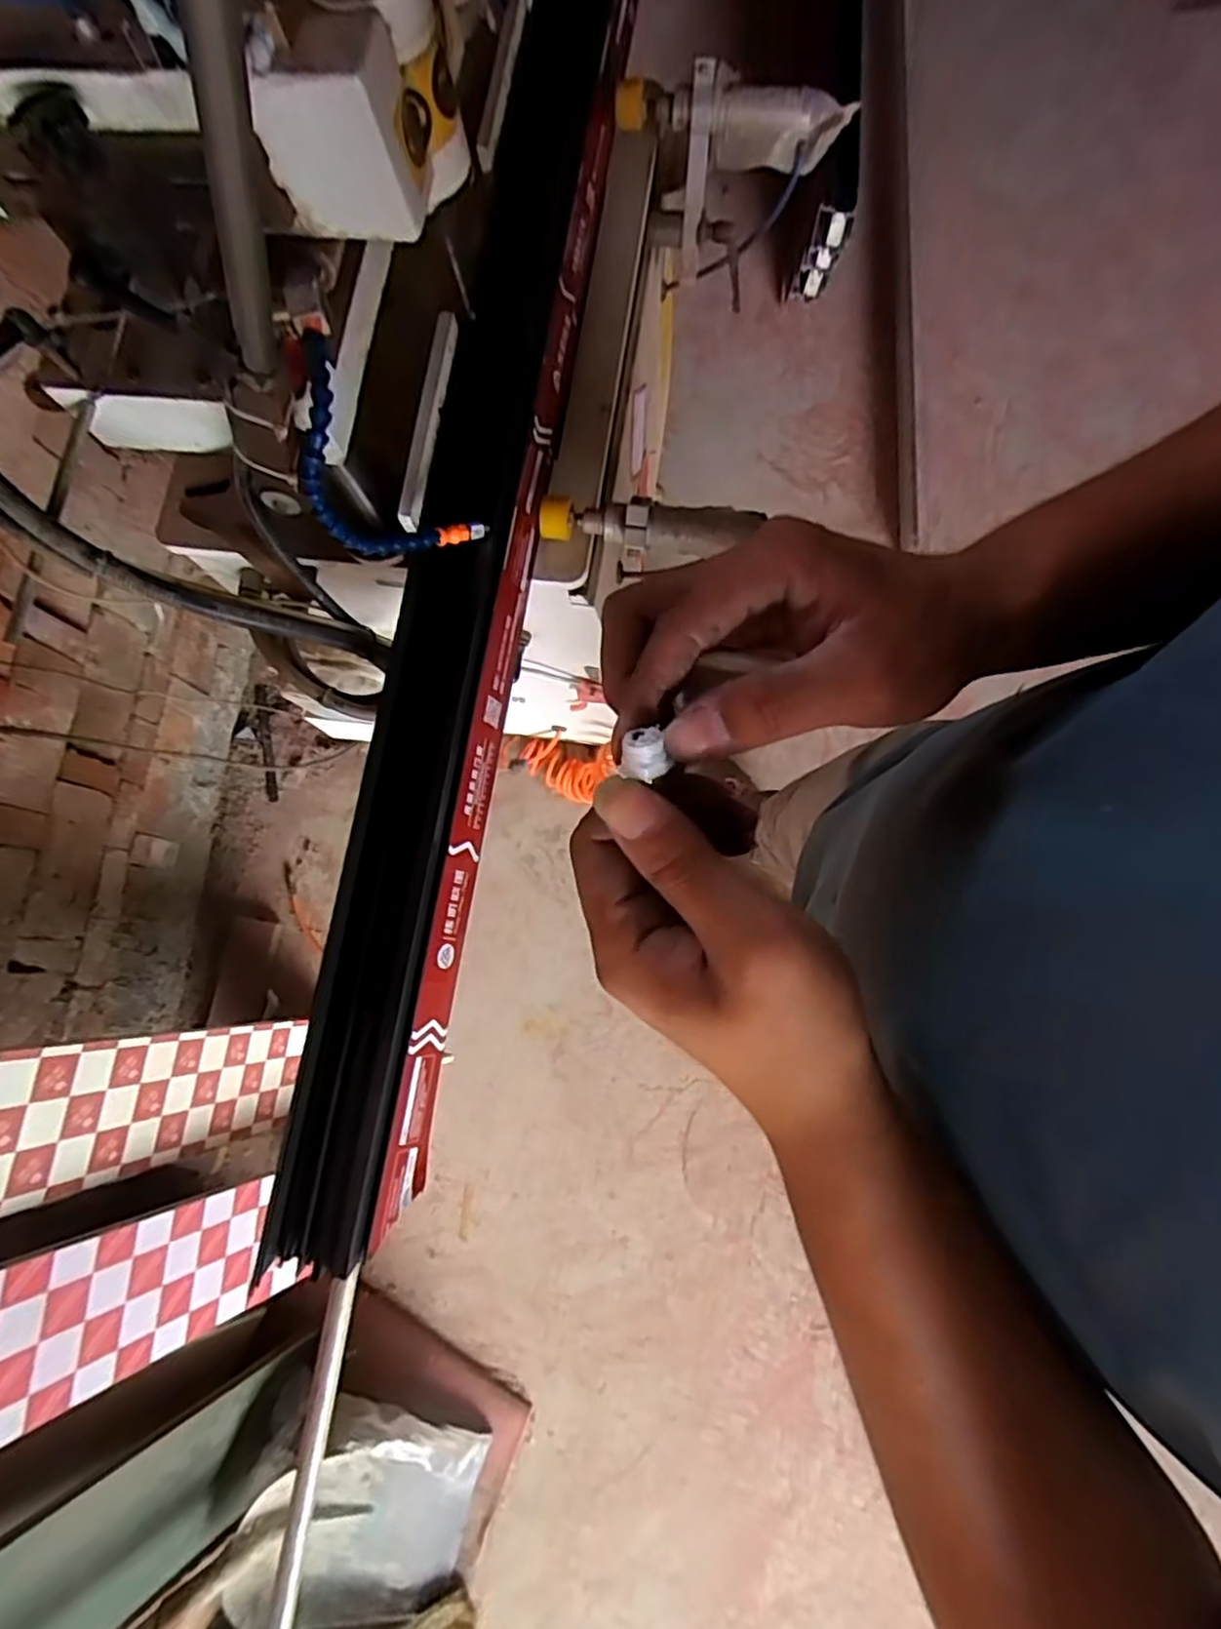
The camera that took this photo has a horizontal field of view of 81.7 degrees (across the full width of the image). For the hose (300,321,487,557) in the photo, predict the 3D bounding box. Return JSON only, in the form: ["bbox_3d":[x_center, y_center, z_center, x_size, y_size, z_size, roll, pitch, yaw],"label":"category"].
[{"bbox_3d":[-0.203,-0.299,0.586,0.119,0.164,0.133,-32,78,-2],"label":"hose"}]

